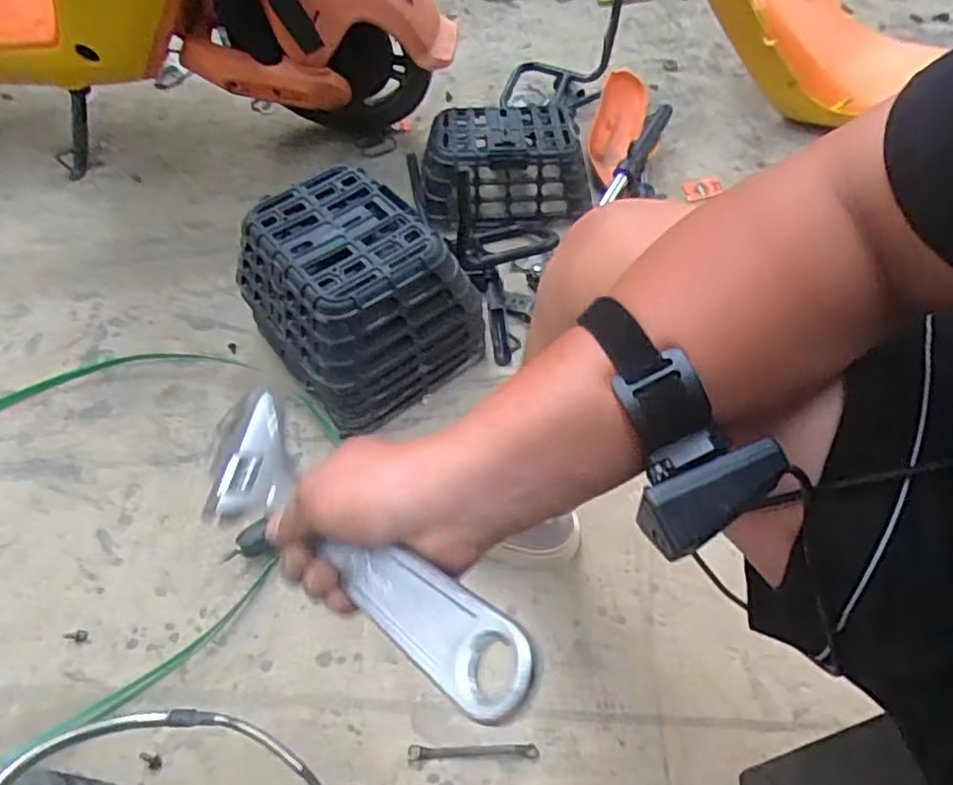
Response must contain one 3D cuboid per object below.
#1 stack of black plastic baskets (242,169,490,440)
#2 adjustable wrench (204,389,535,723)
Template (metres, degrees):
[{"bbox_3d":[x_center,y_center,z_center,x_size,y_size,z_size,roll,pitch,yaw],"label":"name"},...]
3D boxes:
[{"bbox_3d":[-0.176,-0.141,0.942,0.248,0.196,0.287,-36,61,-22],"label":"stack of black plastic baskets"},{"bbox_3d":[-0.092,0.071,0.371,0.073,0.033,0.353,-40,34,-22],"label":"adjustable wrench"}]

